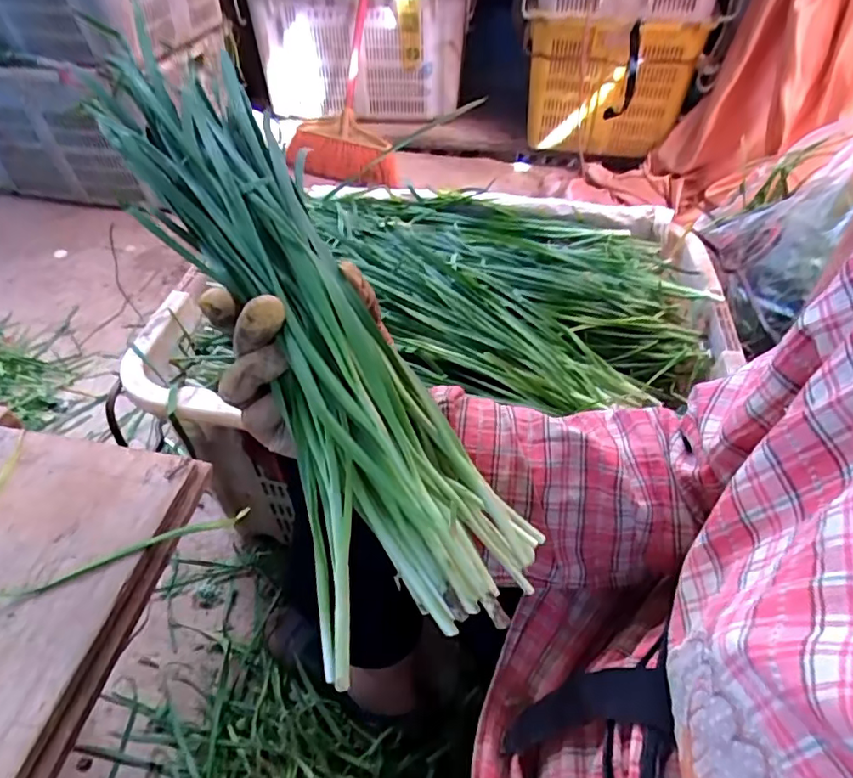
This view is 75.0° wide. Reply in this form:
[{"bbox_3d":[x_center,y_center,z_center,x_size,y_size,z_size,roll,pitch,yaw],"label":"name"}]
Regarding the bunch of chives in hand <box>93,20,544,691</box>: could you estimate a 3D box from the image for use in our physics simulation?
[{"bbox_3d":[-0.085,-0.058,0.314,0.100,0.059,0.402,-23,70,-21],"label":"bunch of chives in hand"}]

